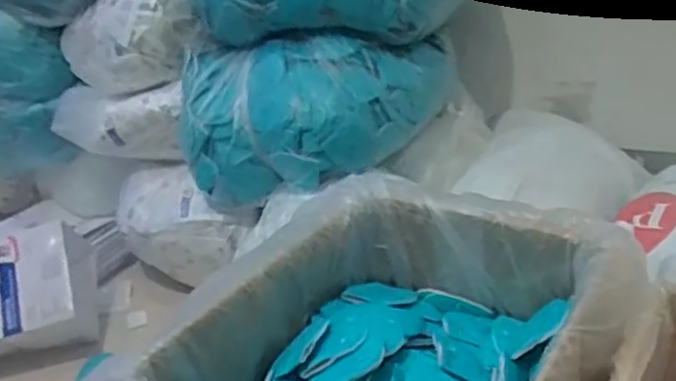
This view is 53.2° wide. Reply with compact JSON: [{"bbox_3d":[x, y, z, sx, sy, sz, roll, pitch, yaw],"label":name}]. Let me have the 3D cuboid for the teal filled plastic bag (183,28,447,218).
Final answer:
[{"bbox_3d":[-0.045,-0.201,1.707,0.665,0.335,0.389,-3,25,4],"label":"teal filled plastic bag"}]

